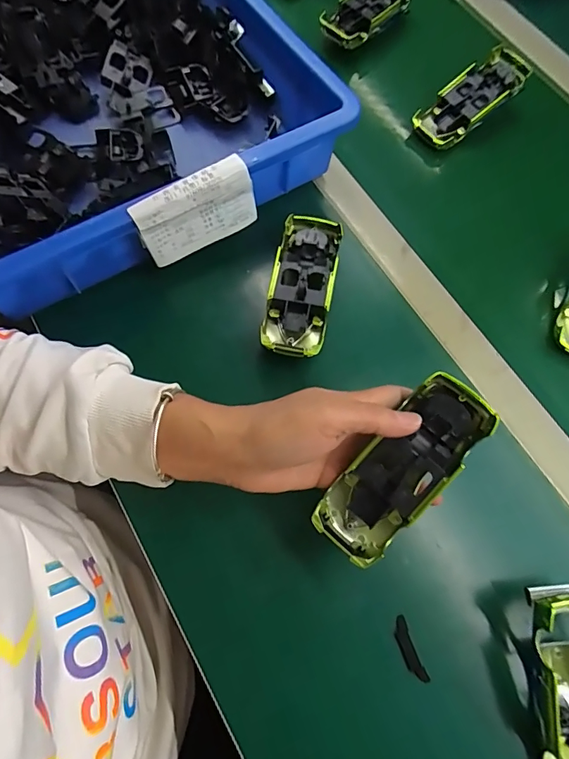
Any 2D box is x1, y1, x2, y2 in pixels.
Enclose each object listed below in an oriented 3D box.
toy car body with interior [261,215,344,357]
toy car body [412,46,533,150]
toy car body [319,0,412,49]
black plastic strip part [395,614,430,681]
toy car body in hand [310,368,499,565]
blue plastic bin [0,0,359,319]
[{"bbox_3d":[0.015,-0.080,0.378,0.052,0.037,0.132,12,70,2],"label":"toy car body with interior"},{"bbox_3d":[0.208,-0.314,0.477,0.134,0.025,0.056,-40,76,1],"label":"toy car body"},{"bbox_3d":[0.103,-0.449,0.520,0.061,0.030,0.134,39,73,11],"label":"toy car body"},{"bbox_3d":[0.088,0.192,0.303,0.011,0.006,0.042,-18,72,-9],"label":"black plastic strip part"},{"bbox_3d":[0.079,0.059,0.283,0.052,0.023,0.131,42,94,12],"label":"toy car body in hand"},{"bbox_3d":[-0.230,-0.345,0.434,0.359,0.077,0.560,-31,74,-13],"label":"blue plastic bin"}]

